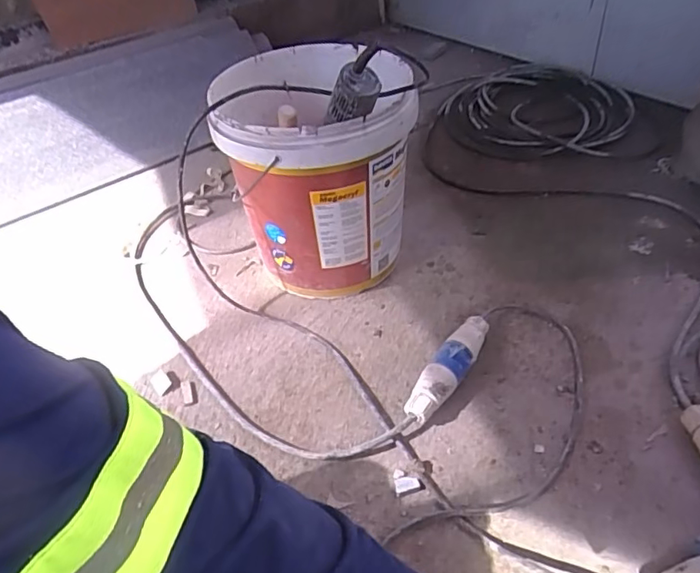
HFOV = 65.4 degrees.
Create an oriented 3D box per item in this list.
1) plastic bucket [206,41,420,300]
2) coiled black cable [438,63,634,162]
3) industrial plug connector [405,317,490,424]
[{"bbox_3d":[-0.045,-0.199,0.888,0.284,0.359,0.307,-4,45,3],"label":"plastic bucket"},{"bbox_3d":[0.446,-0.437,1.332,0.426,0.034,0.433,-3,44,3],"label":"coiled black cable"},{"bbox_3d":[0.139,0.114,0.756,0.048,0.056,0.188,24,53,28],"label":"industrial plug connector"}]

